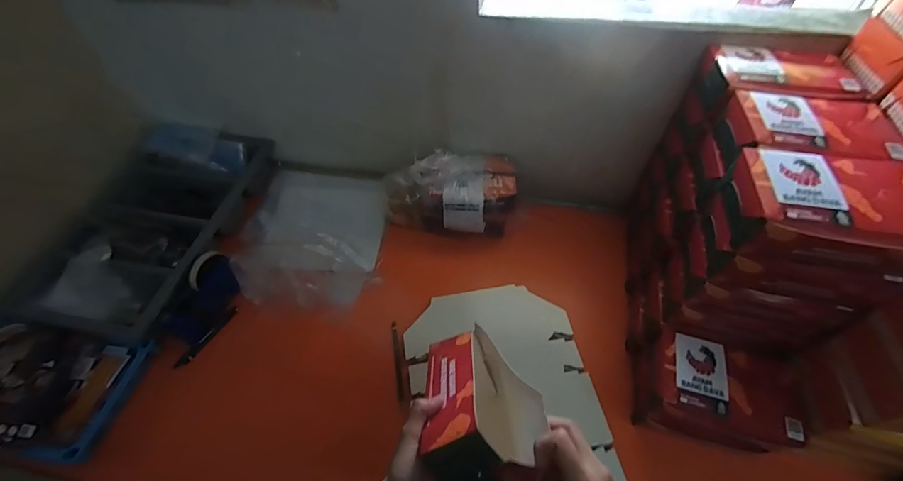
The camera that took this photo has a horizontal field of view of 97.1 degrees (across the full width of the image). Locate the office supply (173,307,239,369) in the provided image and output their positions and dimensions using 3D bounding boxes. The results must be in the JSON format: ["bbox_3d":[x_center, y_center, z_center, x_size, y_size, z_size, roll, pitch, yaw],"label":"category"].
[{"bbox_3d":[-0.450,0.180,0.739,0.017,0.016,0.135,29,60,21],"label":"office supply"}]

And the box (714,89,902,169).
[{"bbox_3d":[0.445,-0.132,0.499,0.189,0.052,0.116,5,54,6],"label":"box"}]

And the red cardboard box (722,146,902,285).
[{"bbox_3d":[0.412,-0.033,0.439,0.185,0.067,0.118,8,55,8],"label":"red cardboard box"}]

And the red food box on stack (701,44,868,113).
[{"bbox_3d":[0.460,-0.231,0.571,0.193,0.048,0.134,2,54,4],"label":"red food box on stack"}]

